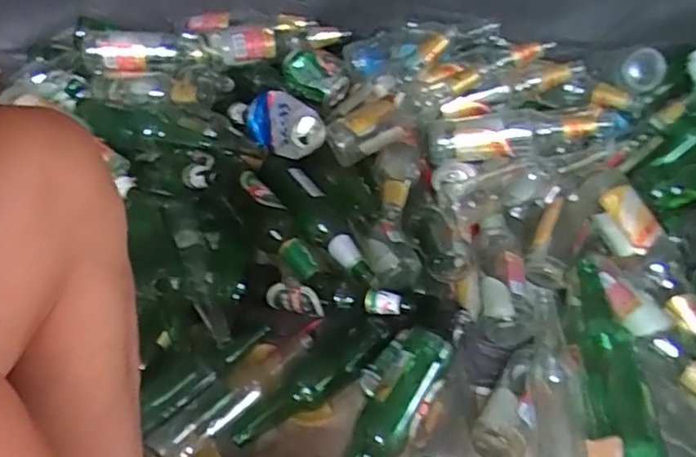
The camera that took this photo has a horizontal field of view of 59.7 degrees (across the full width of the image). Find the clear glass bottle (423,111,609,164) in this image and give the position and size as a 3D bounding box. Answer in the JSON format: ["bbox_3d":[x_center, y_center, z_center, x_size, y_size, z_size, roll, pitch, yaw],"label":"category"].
[{"bbox_3d":[0.271,-0.133,0.935,0.284,0.075,0.082,-10,39,-8],"label":"clear glass bottle"}]

